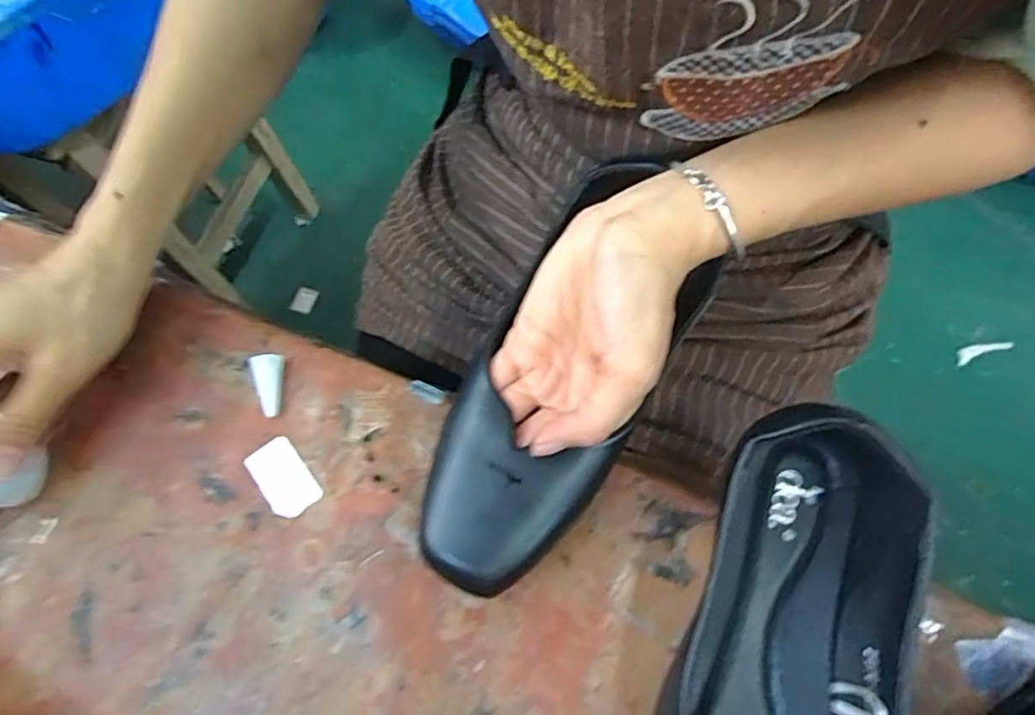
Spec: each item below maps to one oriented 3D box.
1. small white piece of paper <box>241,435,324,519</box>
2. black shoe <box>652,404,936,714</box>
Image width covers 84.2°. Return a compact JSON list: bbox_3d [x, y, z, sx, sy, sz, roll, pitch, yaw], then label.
[{"bbox_3d":[-0.118,0.059,0.285,0.024,0.004,0.040,-37,70,-13],"label":"small white piece of paper"},{"bbox_3d":[0.100,0.127,0.219,0.078,0.055,0.222,16,68,9],"label":"black shoe"}]

